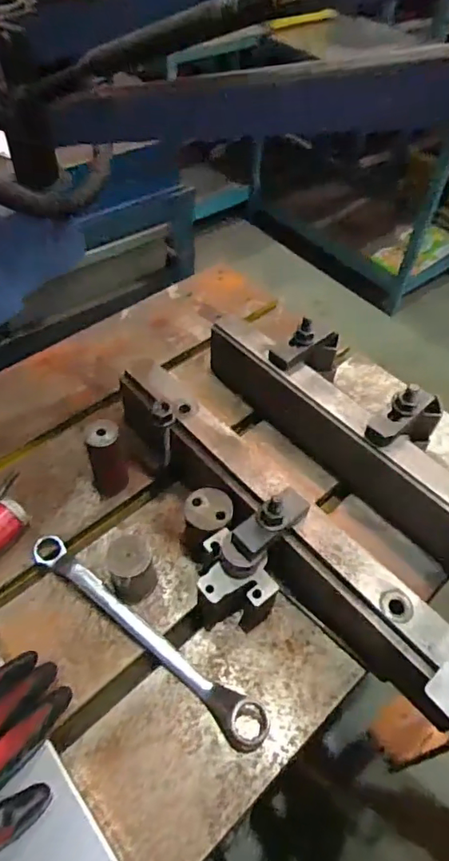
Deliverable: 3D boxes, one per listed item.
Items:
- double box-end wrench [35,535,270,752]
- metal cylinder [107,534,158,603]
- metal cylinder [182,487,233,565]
[{"bbox_3d":[-0.083,0.200,0.507,0.295,0.017,0.038,32,56,20],"label":"double box-end wrench"},{"bbox_3d":[-0.093,0.140,0.523,0.044,0.063,0.046,-14,54,-14],"label":"metal cylinder"},{"bbox_3d":[-0.019,0.099,0.552,0.056,0.076,0.060,2,51,-2],"label":"metal cylinder"}]

